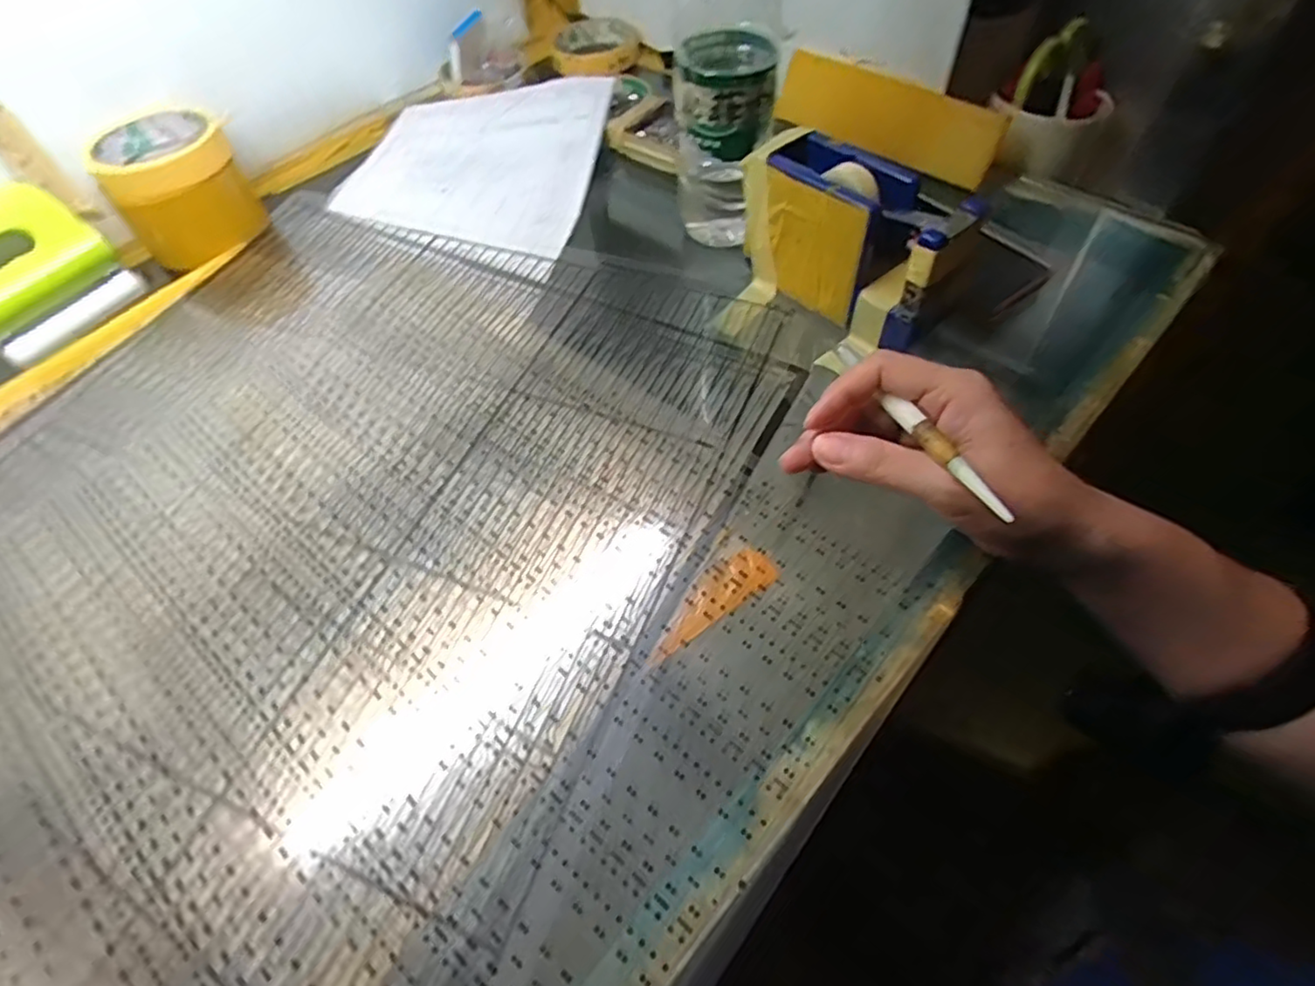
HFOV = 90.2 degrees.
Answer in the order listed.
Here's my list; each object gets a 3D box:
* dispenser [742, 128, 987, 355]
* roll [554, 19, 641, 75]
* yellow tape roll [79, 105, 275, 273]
[{"bbox_3d":[0.111,-0.146,0.388,0.054,0.083,0.137,-39,61,-20],"label":"dispenser"},{"bbox_3d":[-0.061,-0.448,0.658,0.089,0.023,0.100,-3,55,4],"label":"roll"},{"bbox_3d":[-0.362,-0.234,0.498,0.089,0.071,0.085,-37,60,-19],"label":"yellow tape roll"}]

